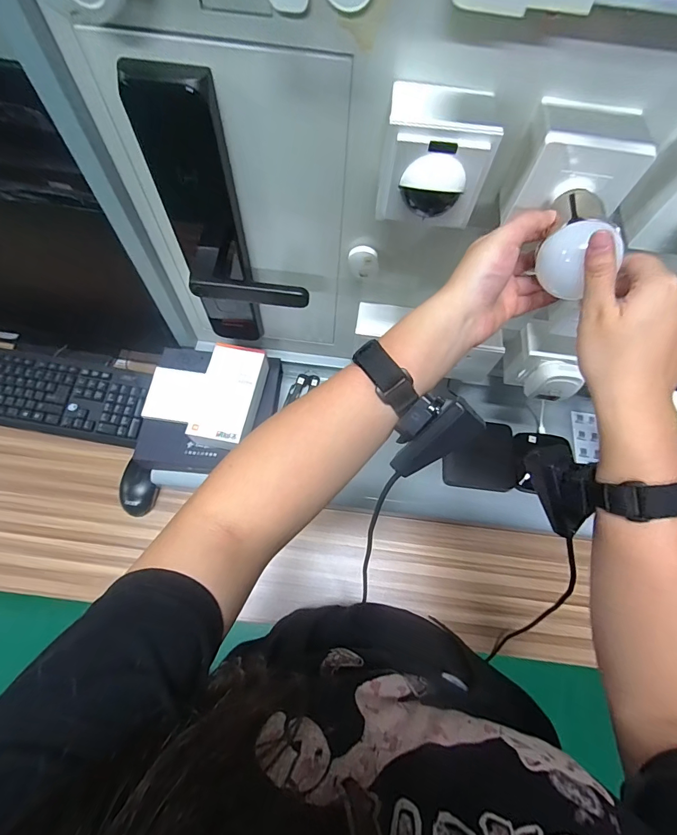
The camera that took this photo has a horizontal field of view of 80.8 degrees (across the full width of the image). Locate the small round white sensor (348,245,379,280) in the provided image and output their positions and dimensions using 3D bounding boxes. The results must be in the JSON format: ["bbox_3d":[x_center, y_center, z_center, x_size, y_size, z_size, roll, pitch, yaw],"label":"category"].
[{"bbox_3d":[0.032,-0.192,0.493,0.037,0.044,0.013,8,67,1],"label":"small round white sensor"}]

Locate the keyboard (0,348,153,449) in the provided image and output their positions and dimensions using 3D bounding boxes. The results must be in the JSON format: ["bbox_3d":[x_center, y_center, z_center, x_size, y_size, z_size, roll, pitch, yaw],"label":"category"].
[{"bbox_3d":[-0.565,-0.049,0.729,0.423,0.035,0.137,10,67,2],"label":"keyboard"}]

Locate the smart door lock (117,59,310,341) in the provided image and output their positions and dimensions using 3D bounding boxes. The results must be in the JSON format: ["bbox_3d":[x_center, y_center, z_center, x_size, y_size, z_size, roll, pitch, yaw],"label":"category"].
[{"bbox_3d":[-0.119,-0.181,0.470,0.137,0.352,0.071,0,67,-2],"label":"smart door lock"}]

